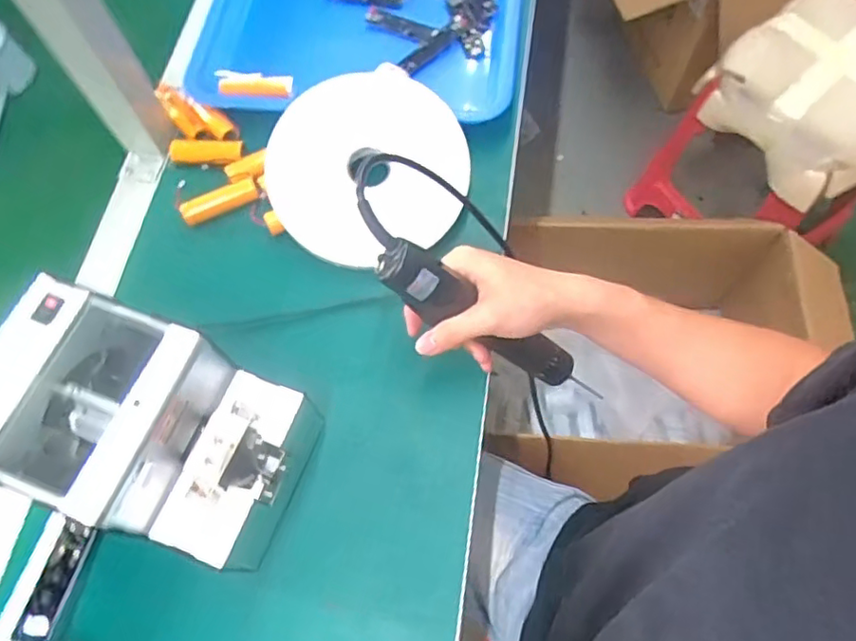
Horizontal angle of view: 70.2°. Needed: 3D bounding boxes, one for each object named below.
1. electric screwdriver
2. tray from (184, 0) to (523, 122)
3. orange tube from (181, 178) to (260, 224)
[{"bbox_3d":[0.051,0.007,0.488,0.219,0.031,0.034,34,66,-32],"label":"electric screwdriver"},{"bbox_3d":[-0.070,-0.322,0.658,0.331,0.040,0.260,6,67,5],"label":"tray"},{"bbox_3d":[-0.197,-0.114,0.574,0.072,0.021,0.020,-23,67,-8],"label":"orange tube"}]

